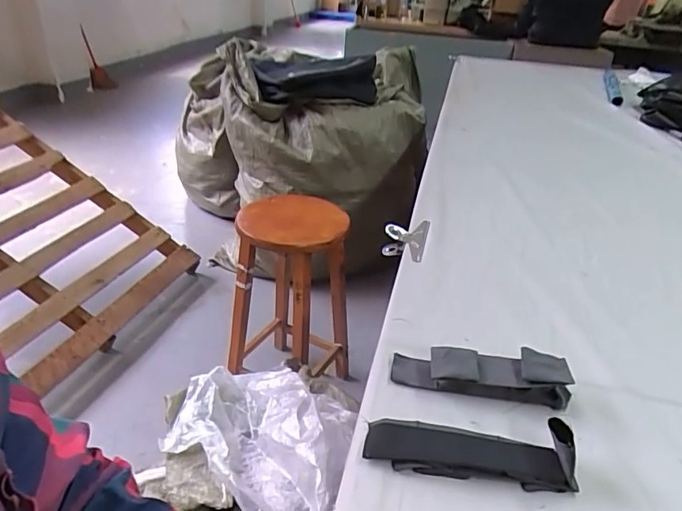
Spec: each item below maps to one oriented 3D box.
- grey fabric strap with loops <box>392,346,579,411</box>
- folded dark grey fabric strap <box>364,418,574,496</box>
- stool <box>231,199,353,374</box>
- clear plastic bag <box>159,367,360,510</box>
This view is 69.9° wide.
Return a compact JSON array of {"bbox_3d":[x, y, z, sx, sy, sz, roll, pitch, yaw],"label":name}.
[{"bbox_3d":[0.155,0.127,0.544,0.188,0.035,0.046,9,31,8],"label":"grey fabric strap with loops"},{"bbox_3d":[0.120,0.176,0.456,0.190,0.050,0.052,7,31,6],"label":"folded dark grey fabric strap"},{"bbox_3d":[-0.132,0.136,1.365,0.273,0.551,0.282,3,31,-2],"label":"stool"},{"bbox_3d":[-0.113,0.318,0.852,0.393,0.080,0.274,28,38,35],"label":"clear plastic bag"}]

